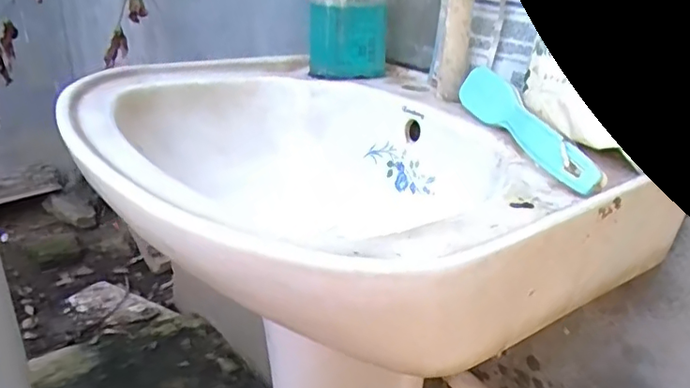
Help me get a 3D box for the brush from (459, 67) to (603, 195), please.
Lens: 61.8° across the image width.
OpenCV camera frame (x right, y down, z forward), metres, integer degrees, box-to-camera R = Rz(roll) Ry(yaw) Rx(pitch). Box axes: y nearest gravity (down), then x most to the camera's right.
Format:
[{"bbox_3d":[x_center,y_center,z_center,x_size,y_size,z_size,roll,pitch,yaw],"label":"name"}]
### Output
[{"bbox_3d":[0.135,-0.057,0.437,0.024,0.039,0.197,-3,23,-10],"label":"brush"}]

